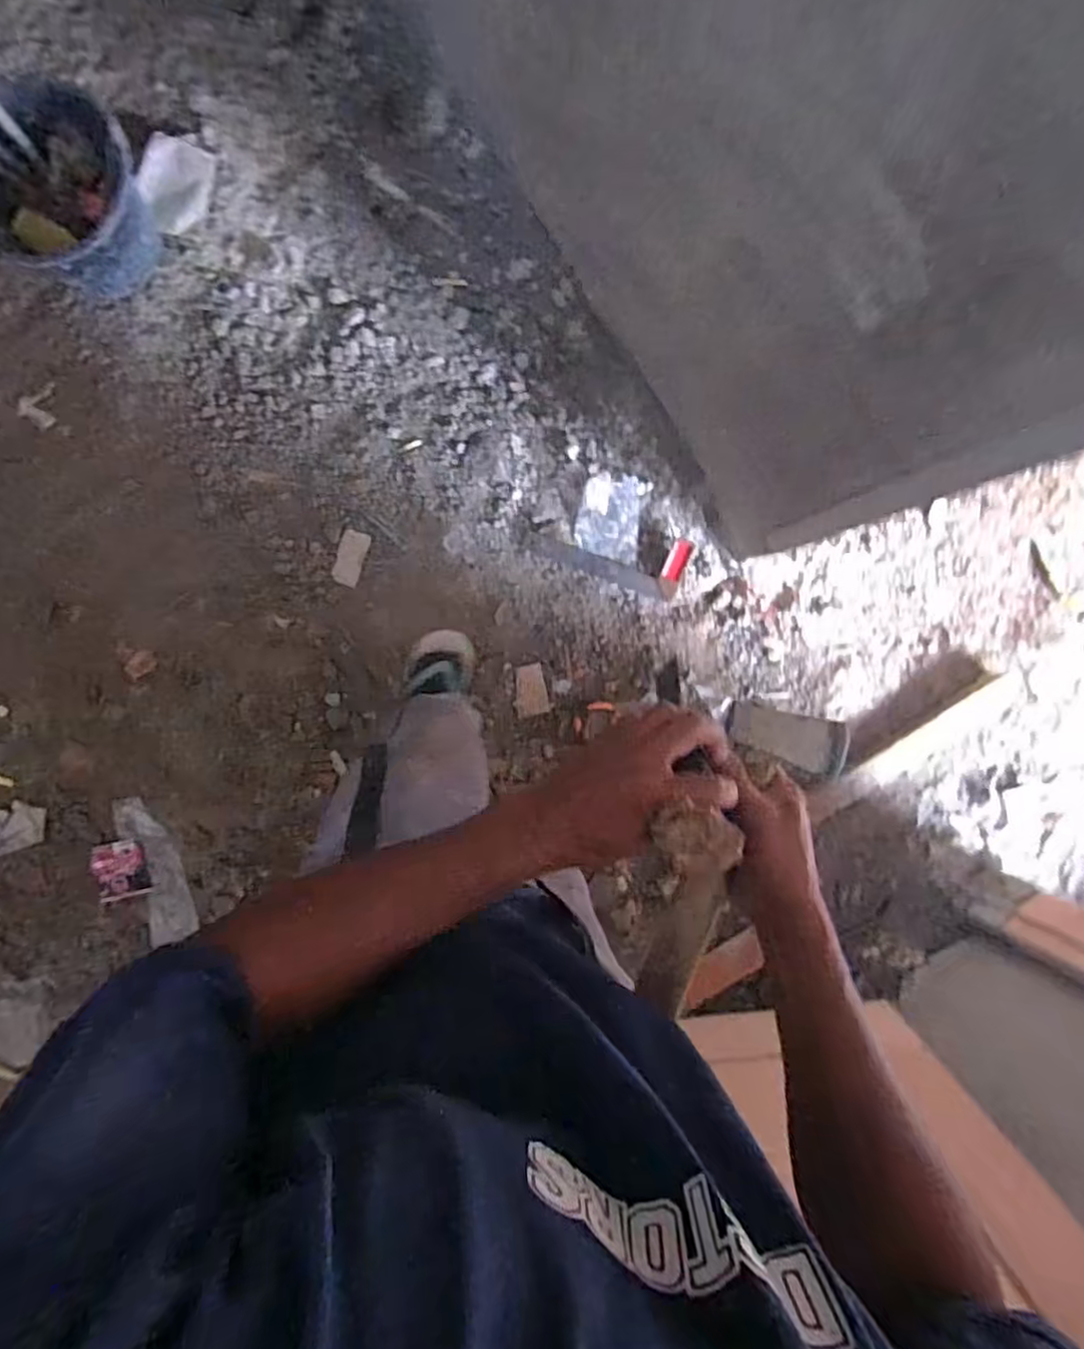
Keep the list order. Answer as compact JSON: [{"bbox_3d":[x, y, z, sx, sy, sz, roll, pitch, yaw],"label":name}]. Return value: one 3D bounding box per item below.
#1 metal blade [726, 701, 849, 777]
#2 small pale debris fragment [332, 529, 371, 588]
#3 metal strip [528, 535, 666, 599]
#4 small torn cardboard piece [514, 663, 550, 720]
[{"bbox_3d":[0.193,0.048,0.541,0.091,0.021,0.041,19,95,15],"label":"metal blade"},{"bbox_3d":[-0.382,-0.233,1.374,0.054,0.013,0.108,21,89,-7],"label":"small pale debris fragment"},{"bbox_3d":[0.112,-0.221,1.405,0.284,0.011,0.043,19,110,-2],"label":"metal strip"},{"bbox_3d":[-0.025,0.034,1.450,0.071,0.009,0.111,-13,93,-6],"label":"small torn cardboard piece"}]

